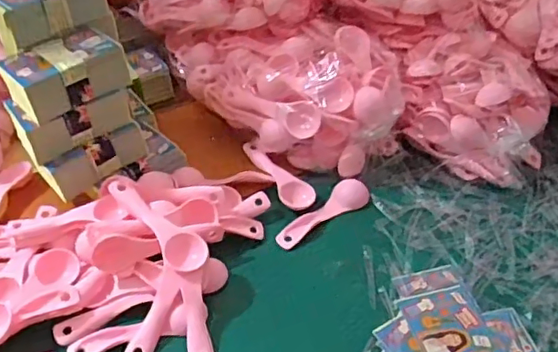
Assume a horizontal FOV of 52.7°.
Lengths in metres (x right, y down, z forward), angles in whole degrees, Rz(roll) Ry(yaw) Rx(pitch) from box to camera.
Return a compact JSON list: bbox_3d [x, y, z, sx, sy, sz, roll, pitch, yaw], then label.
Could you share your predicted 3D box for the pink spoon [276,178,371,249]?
[{"bbox_3d":[0.044,0.036,0.558,0.110,0.012,0.033,-29,49,-26],"label":"pink spoon"}]

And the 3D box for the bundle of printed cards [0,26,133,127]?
[{"bbox_3d":[-0.191,-0.092,0.503,0.101,0.040,0.067,-27,52,-27],"label":"bundle of printed cards"}]

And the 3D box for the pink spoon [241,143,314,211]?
[{"bbox_3d":[-0.003,-0.005,0.593,0.029,0.014,0.111,-25,48,-23],"label":"pink spoon"}]

